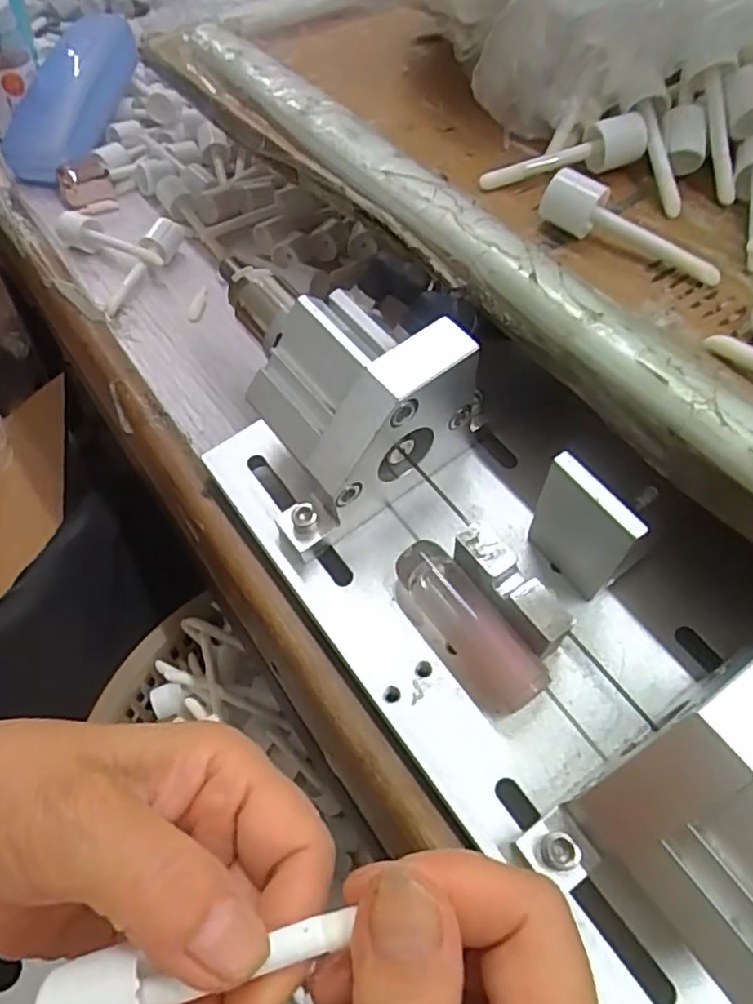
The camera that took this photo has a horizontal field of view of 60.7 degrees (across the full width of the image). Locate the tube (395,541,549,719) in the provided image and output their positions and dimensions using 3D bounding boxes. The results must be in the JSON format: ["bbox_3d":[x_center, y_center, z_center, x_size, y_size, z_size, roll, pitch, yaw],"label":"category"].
[{"bbox_3d":[0.033,0.048,0.243,0.018,0.023,0.069,-29,61,-22],"label":"tube"}]

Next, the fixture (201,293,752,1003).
[{"bbox_3d":[0.058,0.046,0.217,0.097,0.083,0.303,-29,61,-22],"label":"fixture"}]

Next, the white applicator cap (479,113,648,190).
[{"bbox_3d":[0.084,-0.156,0.288,0.076,0.020,0.016,-13,57,-13],"label":"white applicator cap"}]

